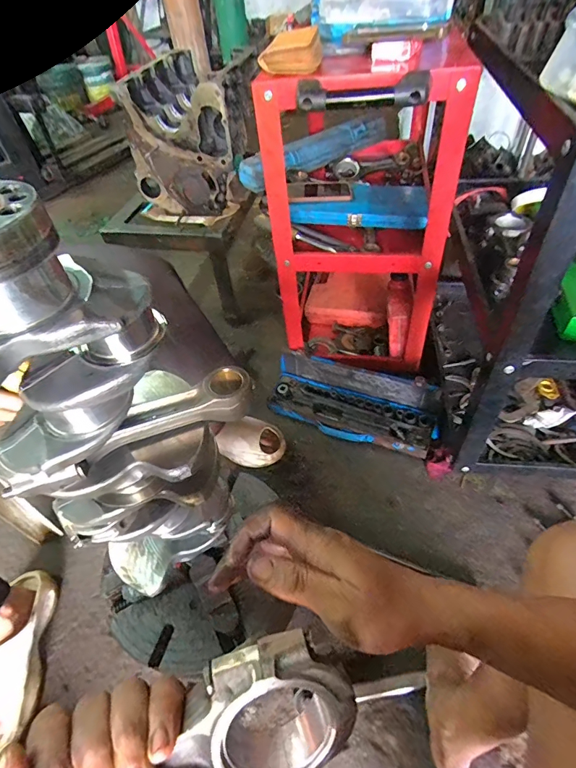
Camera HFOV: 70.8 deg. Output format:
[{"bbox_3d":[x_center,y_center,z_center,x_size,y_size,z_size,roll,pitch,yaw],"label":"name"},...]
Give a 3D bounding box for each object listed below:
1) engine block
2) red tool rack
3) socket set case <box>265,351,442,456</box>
[{"bbox_3d":[-0.252,-0.752,1.228,0.289,0.331,0.435,6,49,11],"label":"engine block"},{"bbox_3d":[0.155,-0.341,0.926,0.382,0.650,0.333,10,50,15],"label":"red tool rack"},{"bbox_3d":[0.153,0.040,1.002,0.431,0.125,0.150,18,53,21],"label":"socket set case"}]

